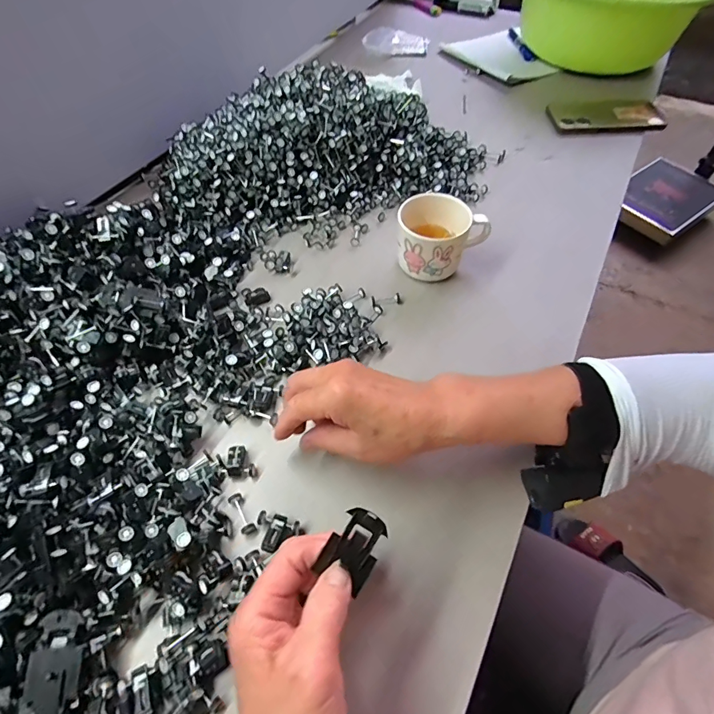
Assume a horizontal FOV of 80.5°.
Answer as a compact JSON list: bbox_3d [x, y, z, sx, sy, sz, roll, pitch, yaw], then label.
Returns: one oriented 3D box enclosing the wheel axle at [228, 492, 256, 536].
[{"bbox_3d":[-0.089,0.121,0.324,0.011,0.008,0.031,-28,60,-17],"label":"wheel axle"}]

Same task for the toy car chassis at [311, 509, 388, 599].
[{"bbox_3d":[0.000,0.110,0.248,0.028,0.009,0.040,27,85,2],"label":"toy car chassis"}]

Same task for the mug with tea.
[{"bbox_3d":[0.091,-0.132,0.455,0.095,0.058,0.084,8,57,6],"label":"mug with tea"}]

